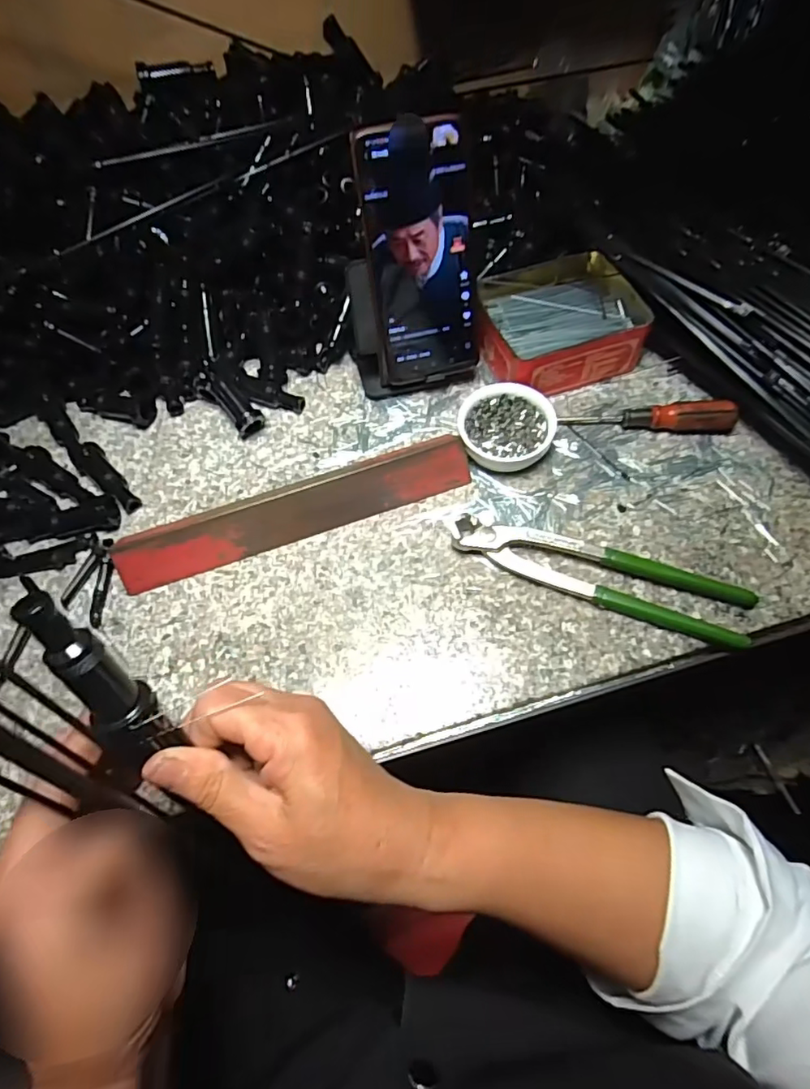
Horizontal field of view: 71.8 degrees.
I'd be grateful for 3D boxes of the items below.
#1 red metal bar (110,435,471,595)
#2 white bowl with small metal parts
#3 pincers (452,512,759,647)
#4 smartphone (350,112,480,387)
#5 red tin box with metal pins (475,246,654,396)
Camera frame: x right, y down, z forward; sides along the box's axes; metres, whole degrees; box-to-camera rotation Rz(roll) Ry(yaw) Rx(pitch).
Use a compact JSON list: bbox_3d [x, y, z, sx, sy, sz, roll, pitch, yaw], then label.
[{"bbox_3d":[-0.077,-0.025,0.403,0.254,0.029,0.034,-19,63,-6],"label":"red metal bar"},{"bbox_3d":[0.077,-0.088,0.430,0.070,0.025,0.068,-2,62,3],"label":"white bowl with small metal parts"},{"bbox_3d":[0.127,0.018,0.374,0.195,0.016,0.042,18,65,12],"label":"pincers"},{"bbox_3d":[0.012,-0.202,0.404,0.076,0.167,0.013,-9,38,-1],"label":"smartphone"},{"bbox_3d":[0.124,-0.184,0.468,0.129,0.043,0.113,-18,63,-6],"label":"red tin box with metal pins"}]

